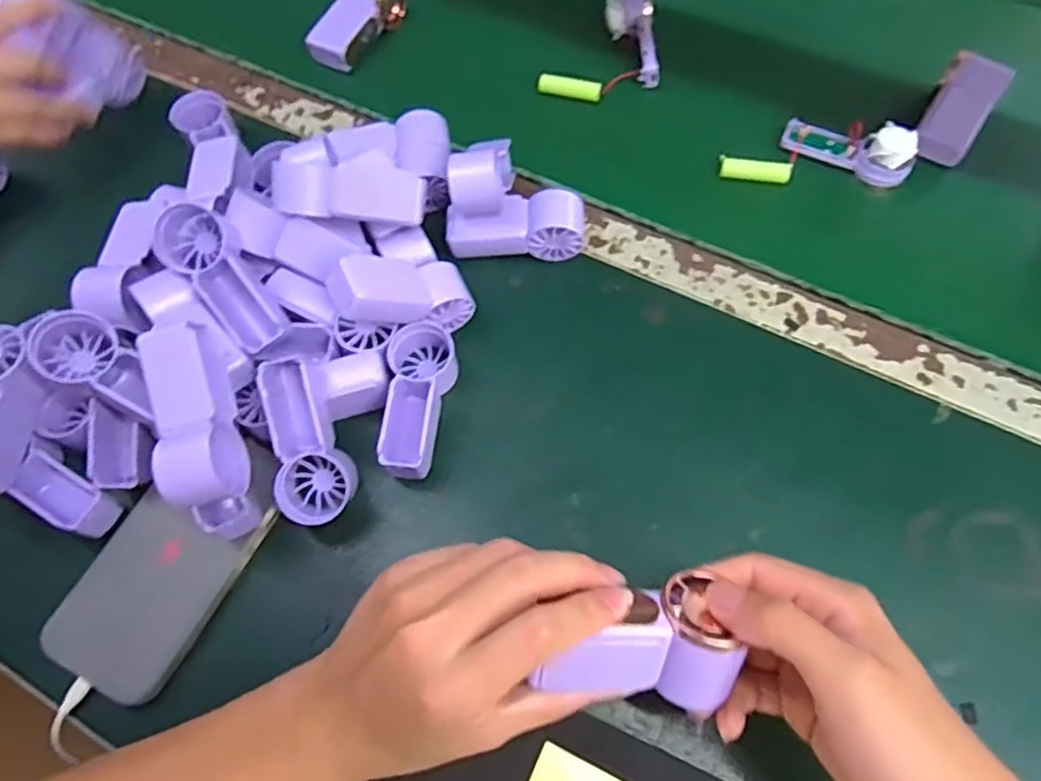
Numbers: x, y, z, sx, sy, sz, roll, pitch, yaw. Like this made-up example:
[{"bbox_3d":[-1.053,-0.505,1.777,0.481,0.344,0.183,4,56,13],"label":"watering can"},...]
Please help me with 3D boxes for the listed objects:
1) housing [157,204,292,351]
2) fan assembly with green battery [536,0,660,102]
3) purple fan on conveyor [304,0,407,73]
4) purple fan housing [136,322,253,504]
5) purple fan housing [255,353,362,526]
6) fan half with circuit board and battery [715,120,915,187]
[{"bbox_3d":[-0.177,-0.065,0.410,0.039,0.034,0.093,-37,87,-14],"label":"housing"},{"bbox_3d":[0.066,-0.292,0.570,0.097,0.034,0.094,2,64,3],"label":"fan assembly with green battery"},{"bbox_3d":[-0.144,-0.325,0.591,0.040,0.041,0.095,27,68,14],"label":"purple fan on conveyor"},{"bbox_3d":[-0.172,0.012,0.357,0.036,0.032,0.091,-11,91,-3],"label":"purple fan housing"},{"bbox_3d":[-0.125,0.030,0.394,0.042,0.036,0.097,-16,94,-5],"label":"purple fan housing"},{"bbox_3d":[0.224,-0.185,0.517,0.137,0.028,0.050,3,64,4],"label":"fan half with circuit board and battery"}]

